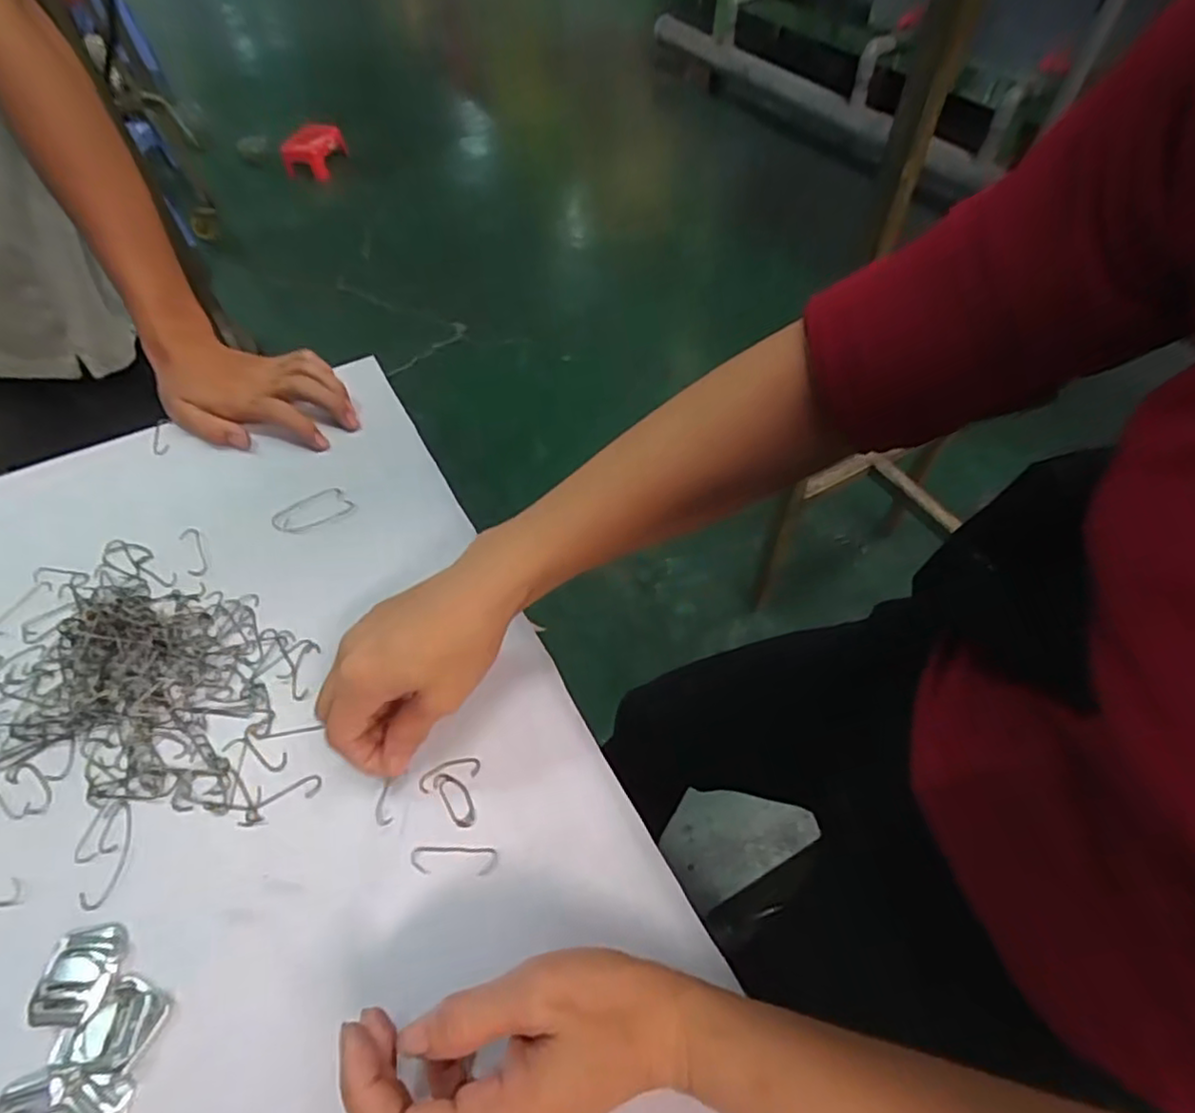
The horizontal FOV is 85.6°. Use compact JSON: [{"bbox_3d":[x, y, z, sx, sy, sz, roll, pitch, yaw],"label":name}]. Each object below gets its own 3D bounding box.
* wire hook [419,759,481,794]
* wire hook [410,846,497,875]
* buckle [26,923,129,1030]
[{"bbox_3d":[-0.081,0.118,0.352,0.033,0.004,0.012,-18,55,-13],"label":"wire hook"},{"bbox_3d":[-0.073,0.153,0.326,0.043,0.004,0.013,1,53,1],"label":"wire hook"},{"bbox_3d":[-0.234,0.188,0.292,0.027,0.013,0.038,-6,54,-4],"label":"buckle"}]

